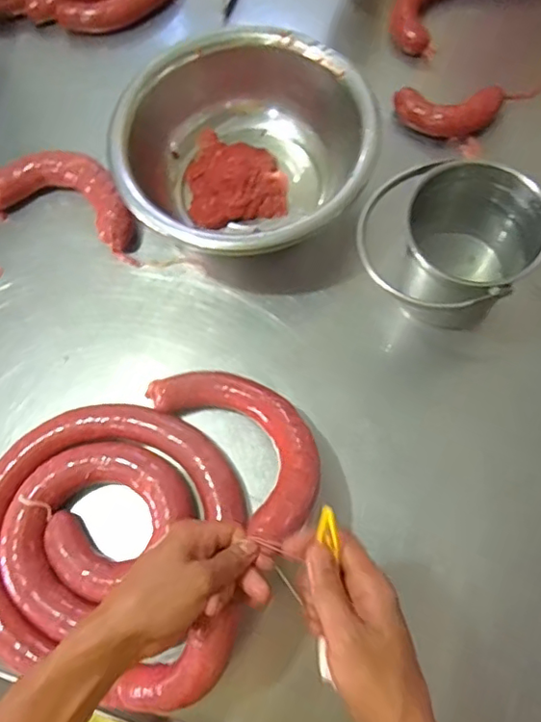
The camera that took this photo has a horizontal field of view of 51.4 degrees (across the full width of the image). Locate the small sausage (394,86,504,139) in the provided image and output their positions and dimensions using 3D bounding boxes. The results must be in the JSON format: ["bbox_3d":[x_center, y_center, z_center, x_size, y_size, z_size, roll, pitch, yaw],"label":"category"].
[{"bbox_3d":[0.233,-0.317,0.715,0.138,0.031,0.068,-2,70,3],"label":"small sausage"}]

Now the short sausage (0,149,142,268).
[{"bbox_3d":[-0.251,-0.208,0.701,0.207,0.041,0.108,17,72,10],"label":"short sausage"}]

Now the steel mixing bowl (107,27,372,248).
[{"bbox_3d":[-0.018,-0.237,0.664,0.273,0.119,0.267,-1,70,3],"label":"steel mixing bowl"}]

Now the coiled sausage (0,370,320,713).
[{"bbox_3d":[-0.131,0.128,0.523,0.293,0.110,0.297,22,73,8],"label":"coiled sausage"}]

